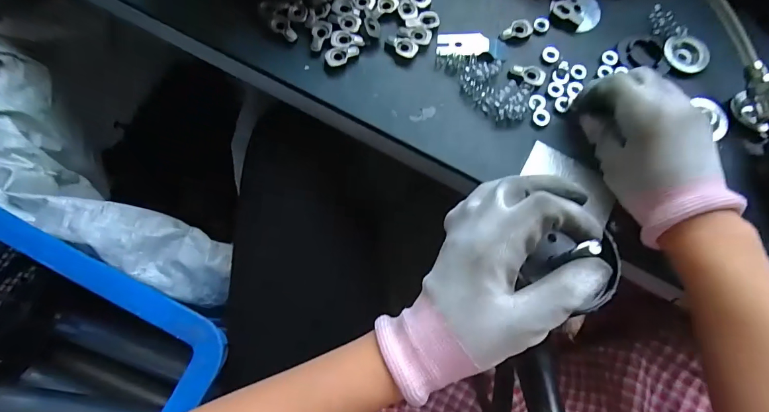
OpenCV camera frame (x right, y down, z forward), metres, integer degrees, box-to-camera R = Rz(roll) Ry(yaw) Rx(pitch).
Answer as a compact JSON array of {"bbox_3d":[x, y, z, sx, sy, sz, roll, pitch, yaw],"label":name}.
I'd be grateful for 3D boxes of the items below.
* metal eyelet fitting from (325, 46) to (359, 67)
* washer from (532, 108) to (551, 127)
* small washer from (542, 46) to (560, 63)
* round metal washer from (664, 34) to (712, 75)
[{"bbox_3d":[-0.035,-0.126,0.333,0.029,0.005,0.016,-15,74,-6],"label":"metal eyelet fitting"},{"bbox_3d":[0.131,-0.074,0.326,0.014,0.004,0.015,1,73,-2],"label":"washer"},{"bbox_3d":[0.146,-0.133,0.345,0.014,0.004,0.017,34,75,8],"label":"small washer"},{"bbox_3d":[0.271,-0.138,0.353,0.037,0.004,0.038,1,73,-2],"label":"round metal washer"}]

